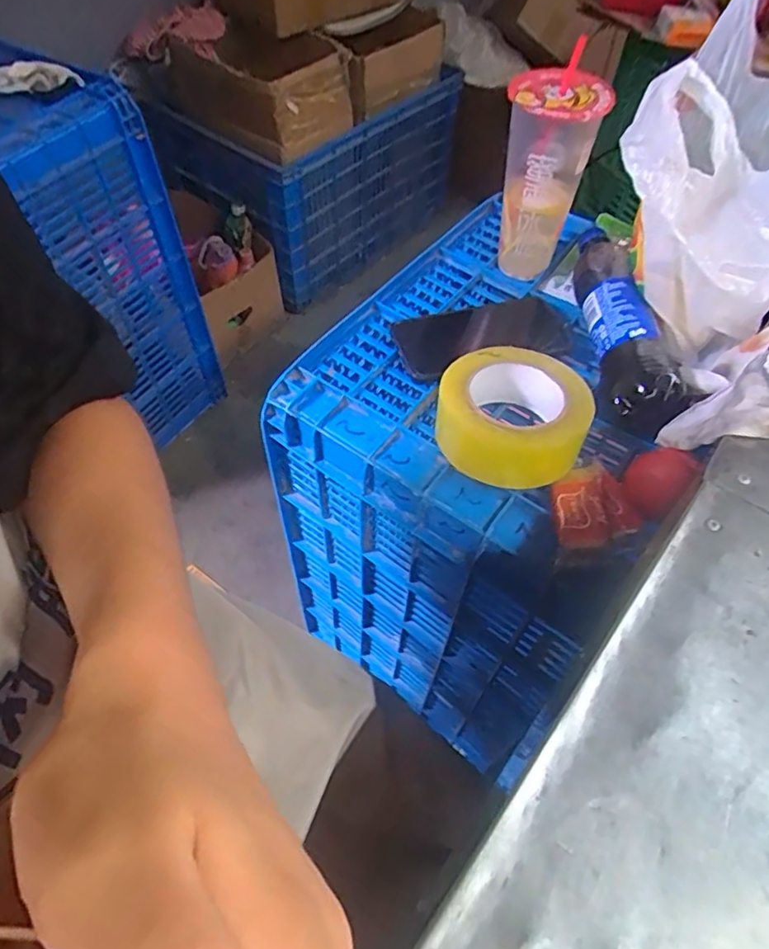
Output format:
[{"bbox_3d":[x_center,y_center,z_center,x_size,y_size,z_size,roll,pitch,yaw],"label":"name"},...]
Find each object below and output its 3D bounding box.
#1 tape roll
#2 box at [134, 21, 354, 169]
[{"bbox_3d":[0.105,-0.048,0.499,0.126,0.062,0.112,27,58,18],"label":"tape roll"},{"bbox_3d":[-0.314,-0.879,1.366,0.406,0.144,0.264,31,60,20],"label":"box"}]

